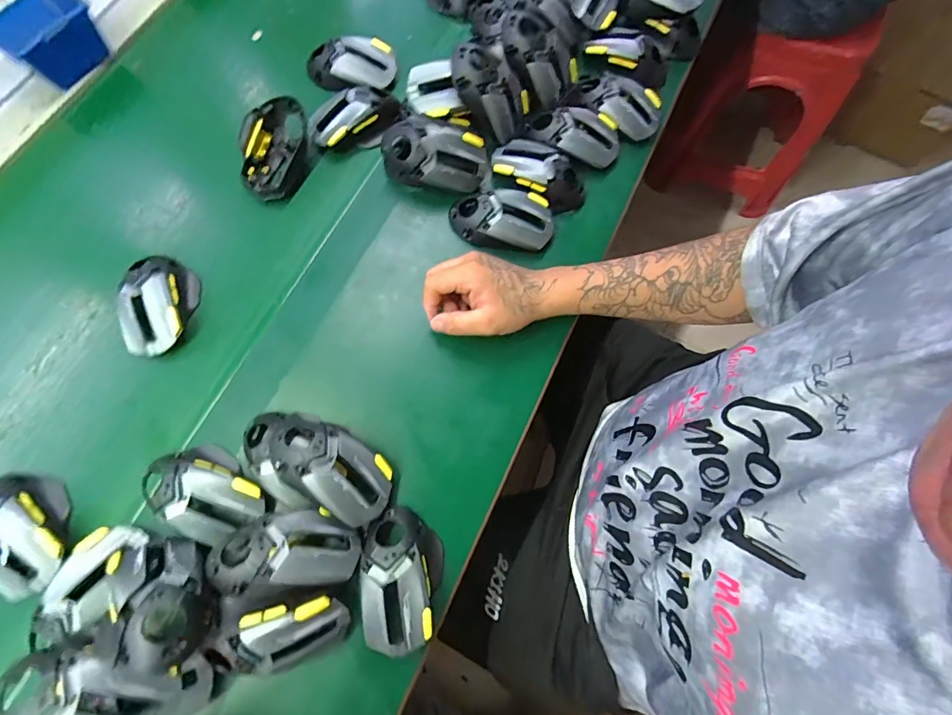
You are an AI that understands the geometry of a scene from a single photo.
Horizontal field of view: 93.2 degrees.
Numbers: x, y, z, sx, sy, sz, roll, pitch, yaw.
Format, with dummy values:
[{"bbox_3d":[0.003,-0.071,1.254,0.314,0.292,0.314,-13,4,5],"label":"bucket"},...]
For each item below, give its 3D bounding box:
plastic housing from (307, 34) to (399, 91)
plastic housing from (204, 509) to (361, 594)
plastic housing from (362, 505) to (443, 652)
[{"bbox_3d":[-0.163,-0.383,0.586,0.112,0.034,0.054,-3,72,-3],"label":"plastic housing"},{"bbox_3d":[-0.164,0.167,0.392,0.121,0.043,0.064,2,71,-19],"label":"plastic housing"},{"bbox_3d":[-0.070,0.204,0.420,0.072,0.053,0.125,-2,72,-2],"label":"plastic housing"}]

